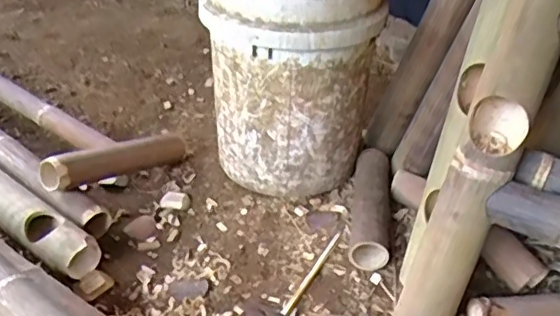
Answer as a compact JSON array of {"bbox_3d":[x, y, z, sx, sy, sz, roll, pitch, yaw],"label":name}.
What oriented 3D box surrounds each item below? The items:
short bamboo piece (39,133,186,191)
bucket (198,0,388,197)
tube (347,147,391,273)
[{"bbox_3d":[-0.272,-0.003,1.030,0.041,0.057,0.287,28,25,29],"label":"short bamboo piece"},{"bbox_3d":[0.014,-0.153,1.057,0.270,0.385,0.285,7,34,2],"label":"bucket"},{"bbox_3d":[0.153,0.081,1.003,0.066,0.067,0.242,8,35,4],"label":"tube"}]

